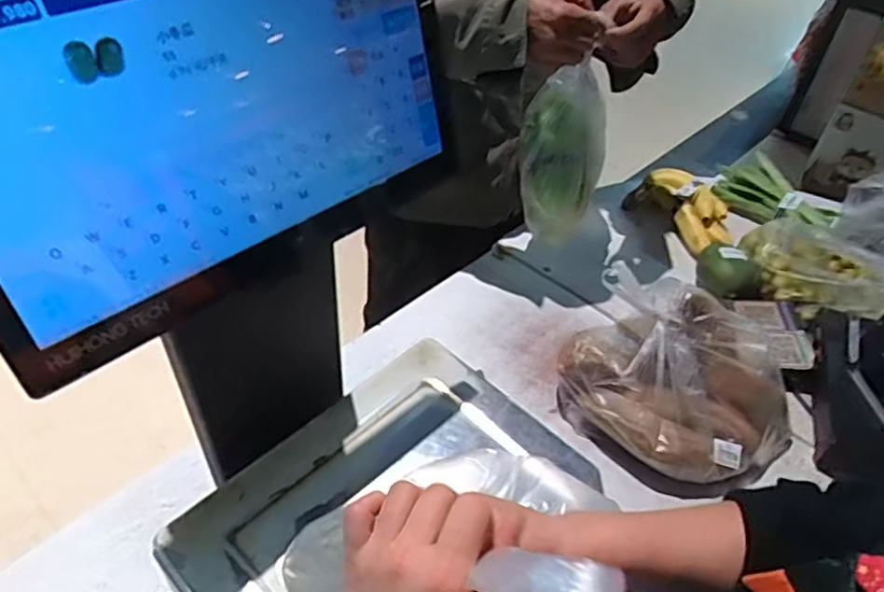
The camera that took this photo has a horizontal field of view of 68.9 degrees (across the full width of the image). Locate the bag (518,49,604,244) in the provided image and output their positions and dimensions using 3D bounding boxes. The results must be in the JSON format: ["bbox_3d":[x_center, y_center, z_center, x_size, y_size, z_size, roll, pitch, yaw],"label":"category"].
[{"bbox_3d":[0.181,-0.220,0.982,0.125,0.258,0.113,11,44,8],"label":"bag"}]

